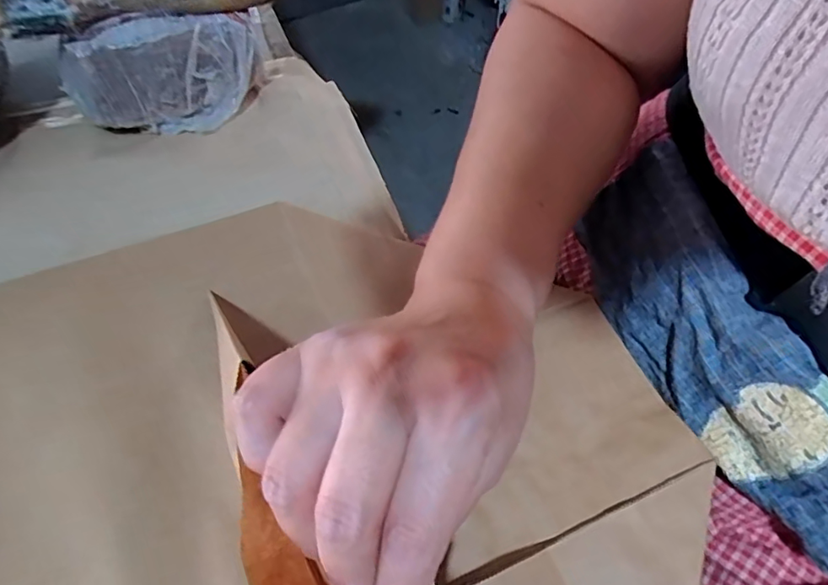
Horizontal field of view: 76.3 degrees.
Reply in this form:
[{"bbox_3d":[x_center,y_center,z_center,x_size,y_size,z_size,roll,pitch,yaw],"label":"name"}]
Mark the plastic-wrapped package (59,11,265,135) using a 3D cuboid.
[{"bbox_3d":[-0.165,-0.150,0.351,0.124,0.057,0.052,-14,57,-8],"label":"plastic-wrapped package"}]

